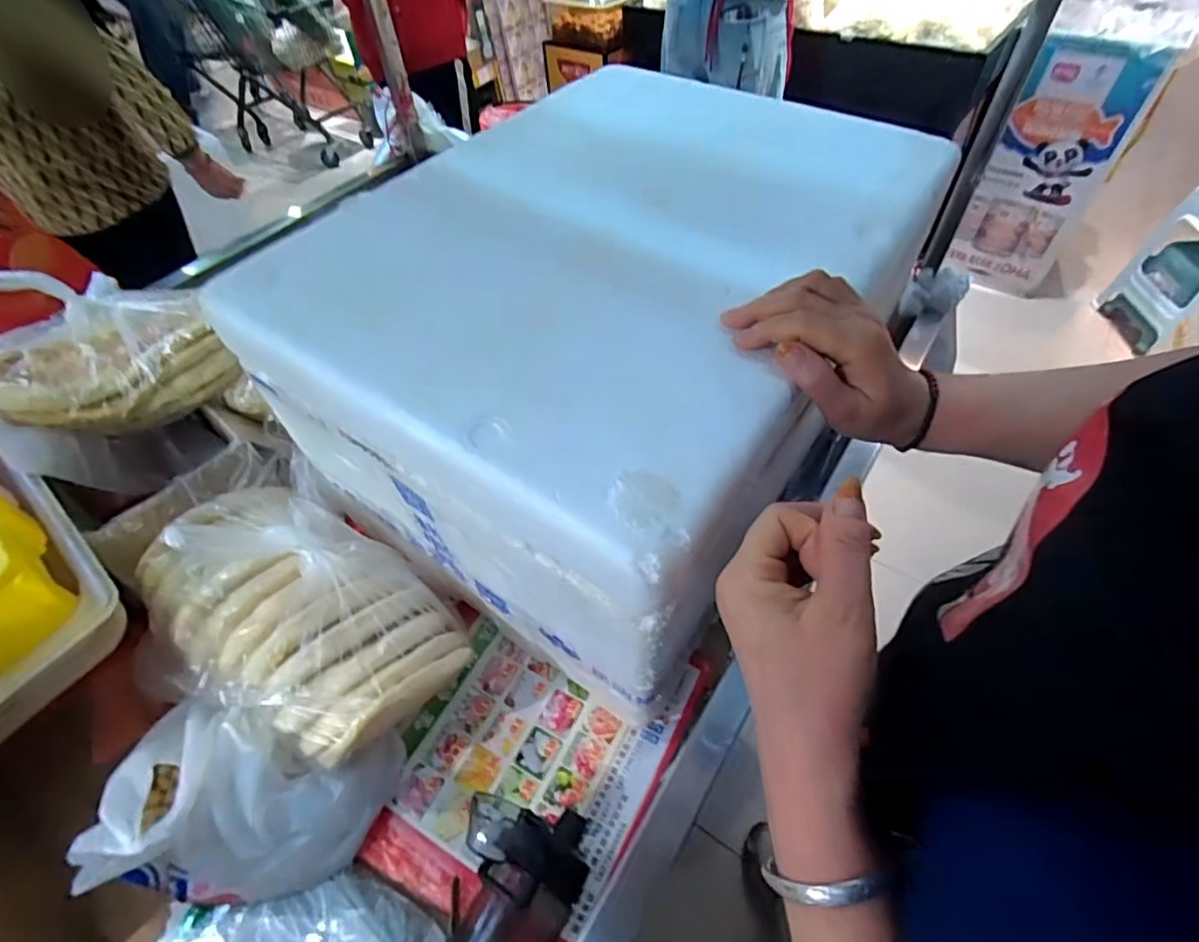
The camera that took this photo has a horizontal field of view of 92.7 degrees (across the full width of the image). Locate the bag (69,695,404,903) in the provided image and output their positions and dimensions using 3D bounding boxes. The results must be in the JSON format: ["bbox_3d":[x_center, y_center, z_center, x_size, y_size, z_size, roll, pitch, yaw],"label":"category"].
[{"bbox_3d":[-0.296,0.274,0.485,0.207,0.136,0.139,-1,52,3],"label":"bag"}]

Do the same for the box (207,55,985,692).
[{"bbox_3d":[0.027,-0.158,0.571,0.427,0.223,0.566,28,58,23],"label":"box"}]

